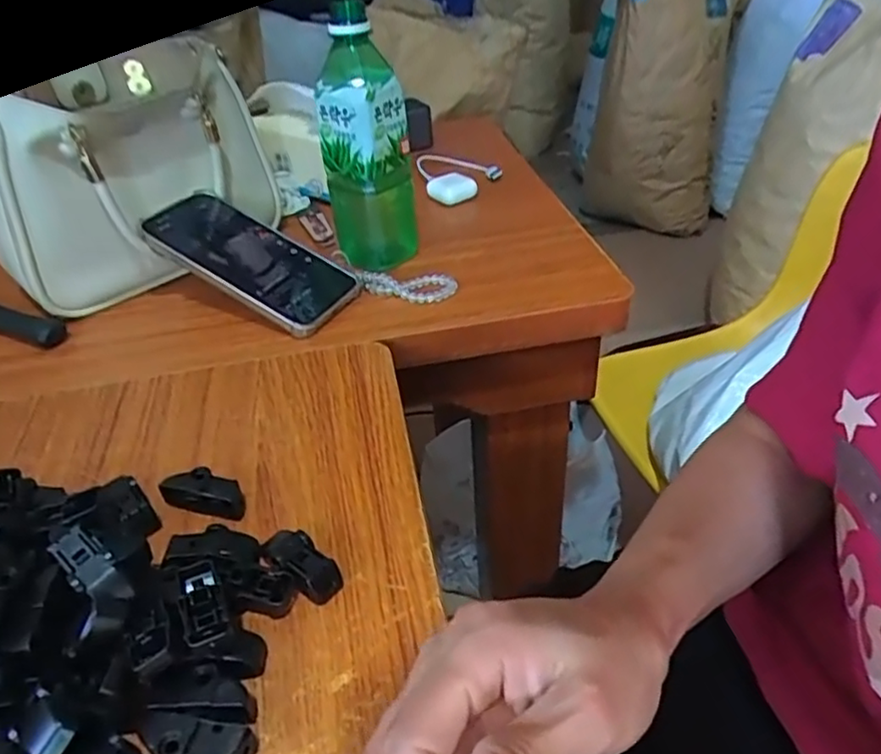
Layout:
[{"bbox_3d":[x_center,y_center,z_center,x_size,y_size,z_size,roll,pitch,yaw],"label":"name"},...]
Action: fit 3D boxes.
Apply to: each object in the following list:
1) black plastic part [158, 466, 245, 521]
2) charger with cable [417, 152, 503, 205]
[{"bbox_3d":[-0.130,0.064,0.362,0.046,0.019,0.018,8,39,14],"label":"black plastic part"},{"bbox_3d":[0.020,-0.234,0.734,0.086,0.024,0.145,-9,38,-7],"label":"charger with cable"}]

